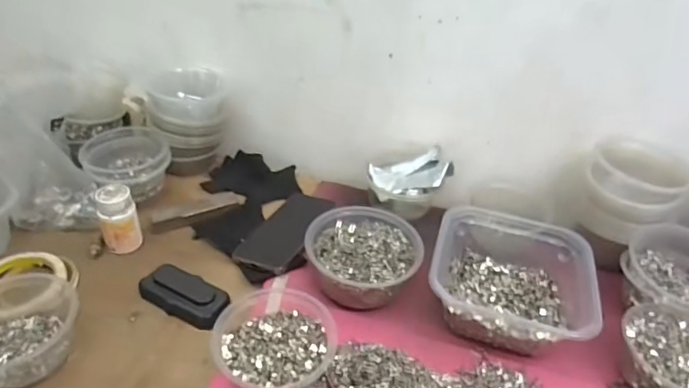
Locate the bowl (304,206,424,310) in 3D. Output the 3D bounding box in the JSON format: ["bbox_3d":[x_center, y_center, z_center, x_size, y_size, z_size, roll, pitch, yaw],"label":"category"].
[{"bbox_3d":[0.025,0.072,0.580,0.130,0.062,0.120,4,36,-3],"label":"bowl"}]

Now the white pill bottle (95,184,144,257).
[{"bbox_3d":[-0.286,0.033,0.616,0.045,0.082,0.040,-18,42,-25],"label":"white pill bottle"}]

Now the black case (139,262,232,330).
[{"bbox_3d":[-0.183,0.117,0.563,0.107,0.021,0.052,20,38,20],"label":"black case"}]

